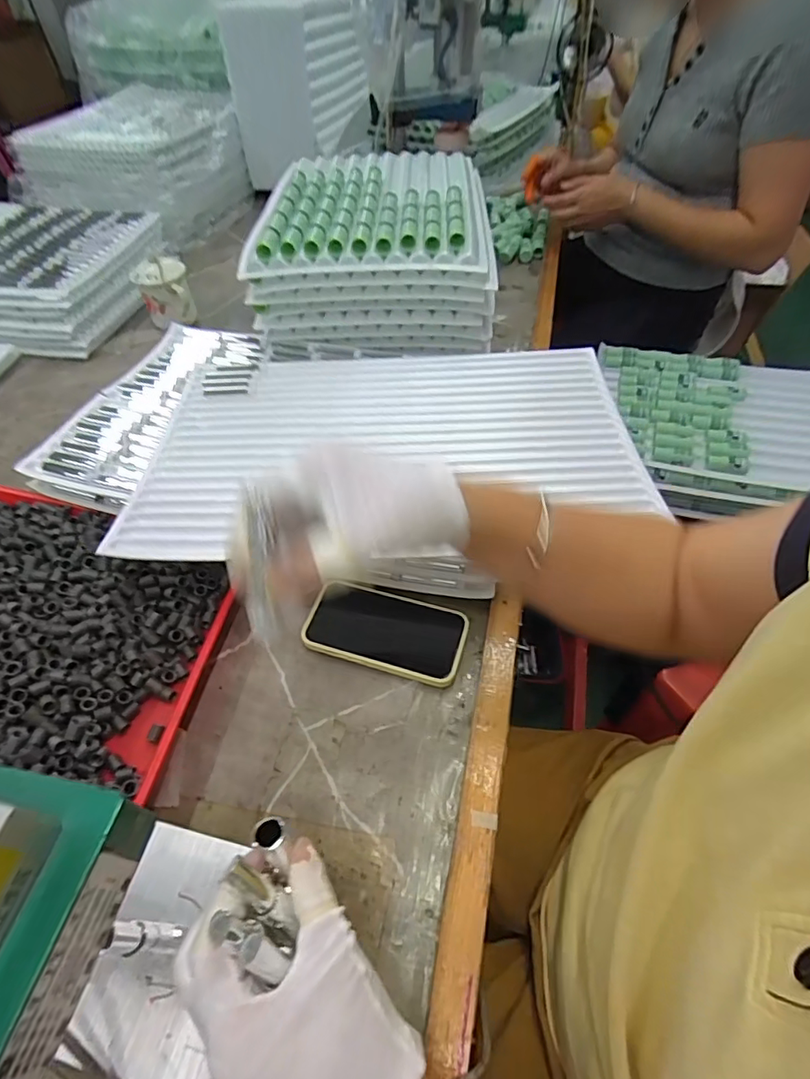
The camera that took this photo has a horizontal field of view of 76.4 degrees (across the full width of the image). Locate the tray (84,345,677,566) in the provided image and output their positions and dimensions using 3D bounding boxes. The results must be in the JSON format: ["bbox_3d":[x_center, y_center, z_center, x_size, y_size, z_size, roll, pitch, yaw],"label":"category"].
[{"bbox_3d":[-0.017,-0.126,0.562,0.507,0.015,0.324,-6,49,-3],"label":"tray"}]

